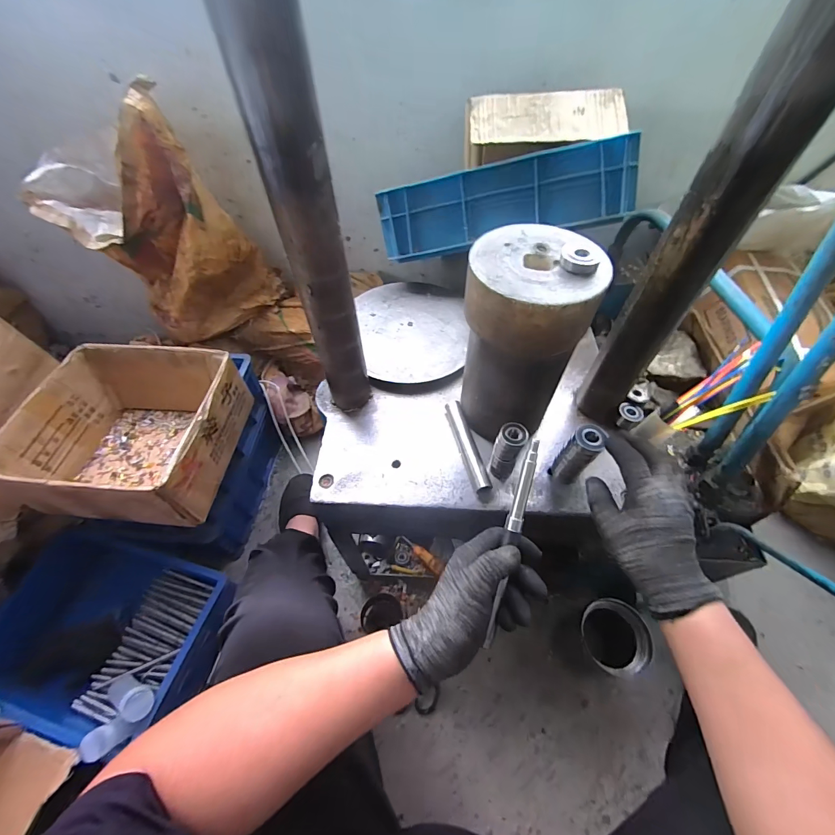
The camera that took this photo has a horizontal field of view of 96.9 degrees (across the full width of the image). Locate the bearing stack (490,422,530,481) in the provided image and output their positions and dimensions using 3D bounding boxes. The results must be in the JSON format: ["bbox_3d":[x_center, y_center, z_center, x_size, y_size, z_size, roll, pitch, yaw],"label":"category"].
[{"bbox_3d":[0.120,0.046,0.496,0.034,0.088,0.036,28,59,18],"label":"bearing stack"}]

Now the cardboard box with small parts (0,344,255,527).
[{"bbox_3d":[-0.507,0.025,0.668,0.316,0.143,0.303,6,55,4],"label":"cardboard box with small parts"}]

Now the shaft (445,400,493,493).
[{"bbox_3d":[0.071,0.040,0.545,0.025,0.027,0.147,-11,55,-7],"label":"shaft"}]

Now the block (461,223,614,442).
[{"bbox_3d":[0.129,-0.096,0.476,0.143,0.230,0.143,24,58,16],"label":"block"}]

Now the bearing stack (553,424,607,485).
[{"bbox_3d":[0.211,0.052,0.489,0.035,0.106,0.033,38,63,24],"label":"bearing stack"}]

